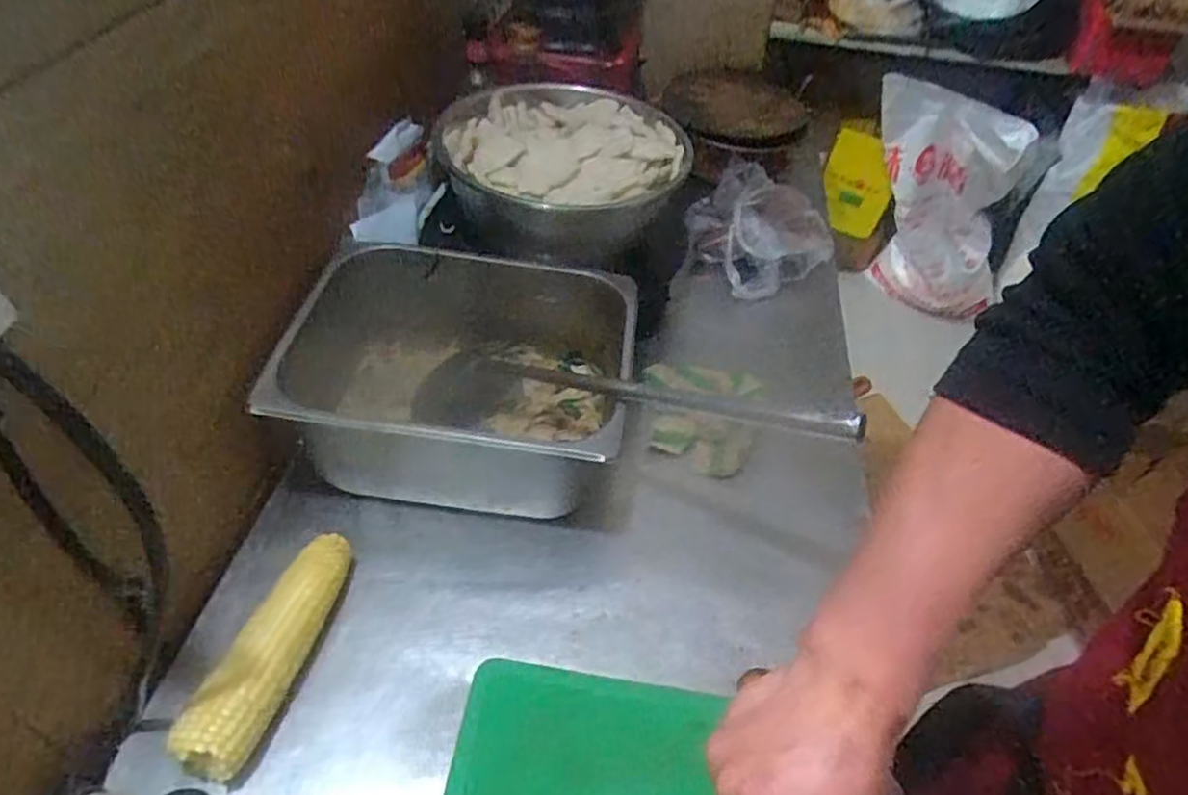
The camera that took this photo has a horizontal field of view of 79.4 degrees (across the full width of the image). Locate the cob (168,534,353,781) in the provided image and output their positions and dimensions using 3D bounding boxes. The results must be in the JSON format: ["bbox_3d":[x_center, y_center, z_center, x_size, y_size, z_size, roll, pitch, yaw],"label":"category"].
[{"bbox_3d":[-0.256,0.204,0.585,0.054,0.064,0.206,12,46,9],"label":"cob"}]

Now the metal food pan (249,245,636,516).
[{"bbox_3d":[-0.141,-0.011,0.737,0.349,0.161,0.262,4,45,2],"label":"metal food pan"}]

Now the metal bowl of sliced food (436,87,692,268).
[{"bbox_3d":[-0.044,-0.261,0.900,0.277,0.159,0.264,2,45,-2],"label":"metal bowl of sliced food"}]

